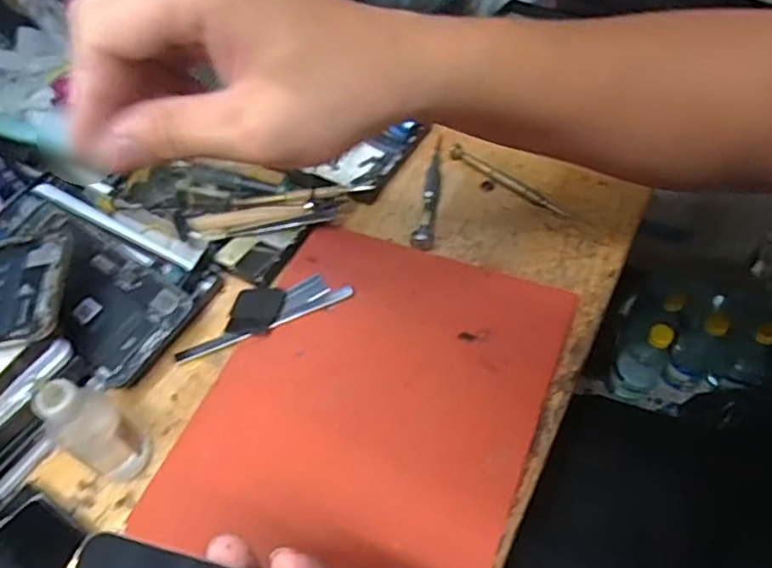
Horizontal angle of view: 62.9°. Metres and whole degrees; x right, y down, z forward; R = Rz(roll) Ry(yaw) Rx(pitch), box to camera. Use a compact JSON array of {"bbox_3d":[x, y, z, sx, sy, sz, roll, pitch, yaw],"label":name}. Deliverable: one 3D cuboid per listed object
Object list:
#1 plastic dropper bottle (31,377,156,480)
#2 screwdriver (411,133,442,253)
[{"bbox_3d":[-0.160,0.082,0.352,0.029,0.089,0.033,28,61,22],"label":"plastic dropper bottle"},{"bbox_3d":[0.035,-0.074,0.507,0.016,0.016,0.110,5,55,8],"label":"screwdriver"}]

